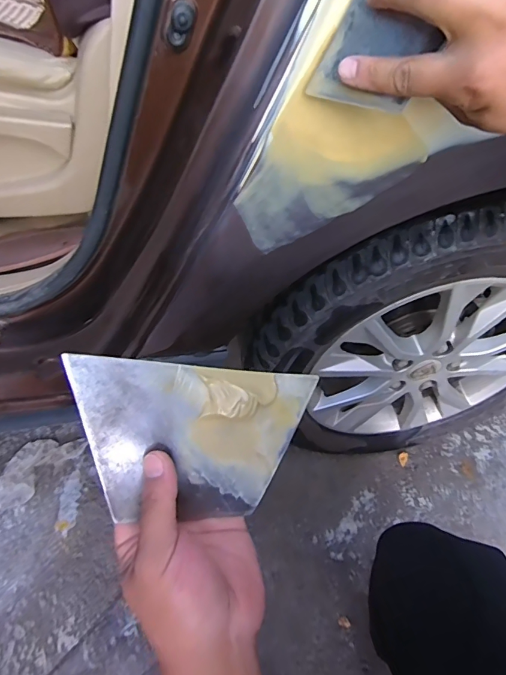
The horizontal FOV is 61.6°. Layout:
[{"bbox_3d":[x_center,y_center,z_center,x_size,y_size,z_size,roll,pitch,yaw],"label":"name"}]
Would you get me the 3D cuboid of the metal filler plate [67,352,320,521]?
[{"bbox_3d":[-0.039,0.073,0.294,0.168,0.012,0.106,7,92,-23],"label":"metal filler plate"}]

